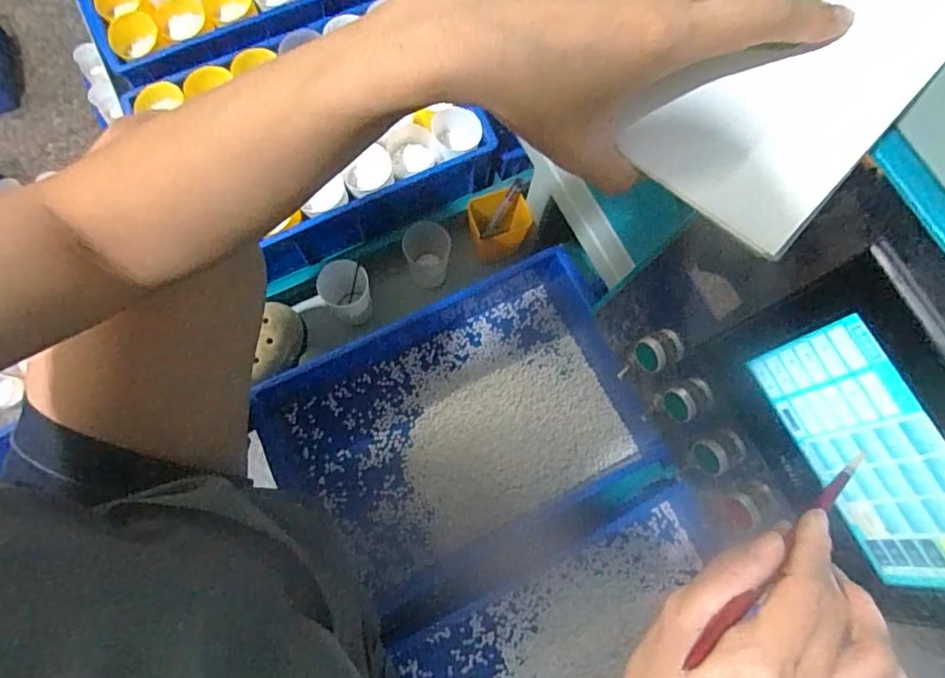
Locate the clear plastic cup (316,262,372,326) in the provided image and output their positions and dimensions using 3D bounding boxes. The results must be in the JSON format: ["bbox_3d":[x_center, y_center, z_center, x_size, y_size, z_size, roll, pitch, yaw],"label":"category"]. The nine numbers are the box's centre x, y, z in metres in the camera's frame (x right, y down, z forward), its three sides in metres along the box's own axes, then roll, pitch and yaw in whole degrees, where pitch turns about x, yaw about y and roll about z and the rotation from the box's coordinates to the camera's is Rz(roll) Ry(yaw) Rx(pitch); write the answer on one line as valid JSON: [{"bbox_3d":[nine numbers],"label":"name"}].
[{"bbox_3d":[-0.168,-0.057,0.758,0.066,0.098,0.064,-19,77,-7],"label":"clear plastic cup"}]

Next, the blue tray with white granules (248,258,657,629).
[{"bbox_3d":[-0.009,0.105,0.664,0.440,0.088,0.322,-26,78,-9],"label":"blue tray with white granules"}]

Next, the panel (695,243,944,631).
[{"bbox_3d":[0.242,0.065,0.313,0.038,0.123,0.176,-22,76,-21],"label":"panel"}]

